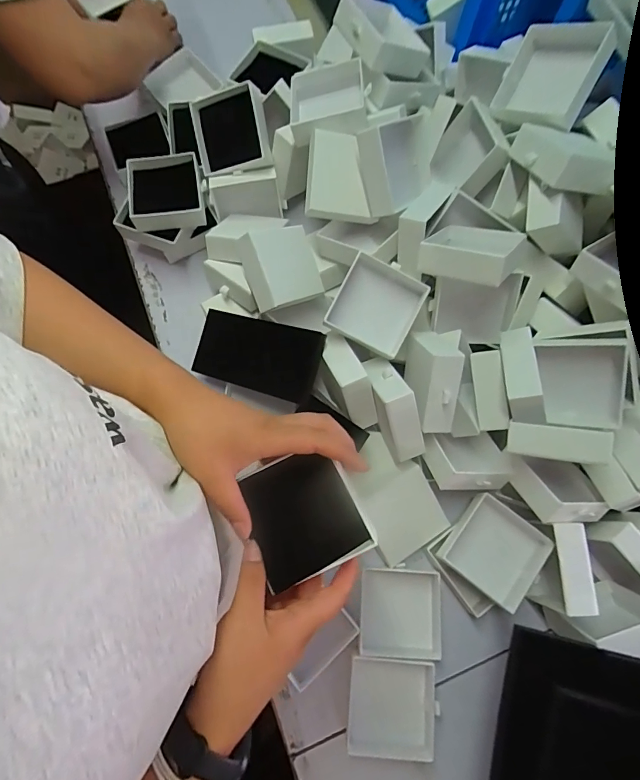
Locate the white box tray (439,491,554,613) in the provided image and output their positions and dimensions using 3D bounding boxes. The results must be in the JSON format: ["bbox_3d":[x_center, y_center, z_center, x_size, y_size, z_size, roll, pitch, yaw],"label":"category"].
[{"bbox_3d":[0.194,0.177,0.455,0.097,0.016,0.091,37,78,8],"label":"white box tray"}]

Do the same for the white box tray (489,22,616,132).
[{"bbox_3d":[0.255,-0.345,0.458,0.097,0.028,0.101,44,110,41],"label":"white box tray"}]

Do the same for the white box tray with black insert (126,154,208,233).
[{"bbox_3d":[-0.201,-0.259,0.535,0.097,0.037,0.098,-9,76,-3],"label":"white box tray with black insert"}]

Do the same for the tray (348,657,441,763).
[{"bbox_3d":[0.078,0.337,0.443,0.086,0.025,0.091,7,76,1],"label":"tray"}]

